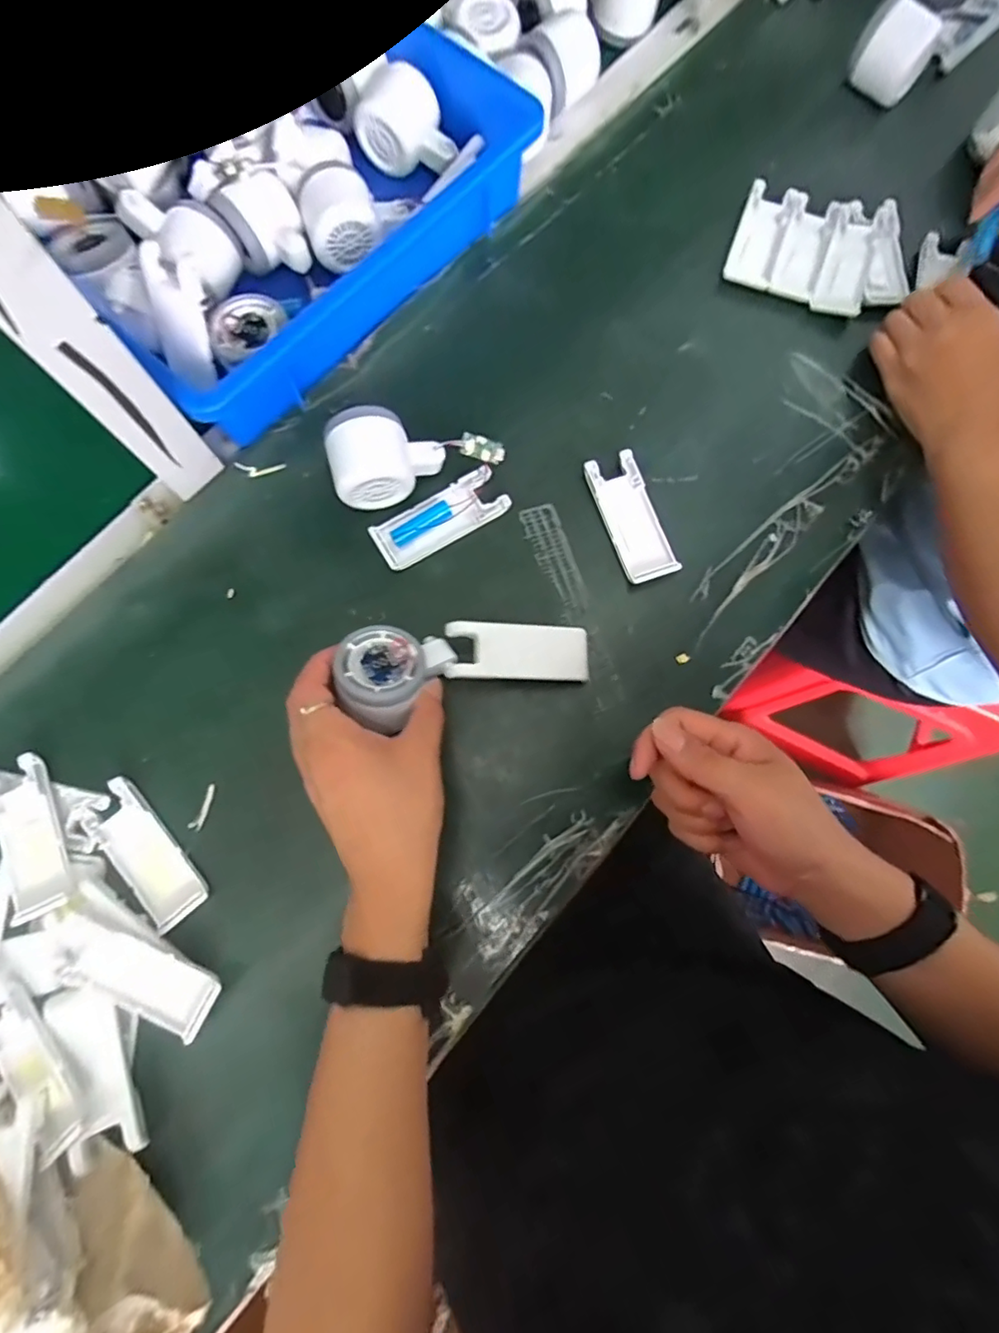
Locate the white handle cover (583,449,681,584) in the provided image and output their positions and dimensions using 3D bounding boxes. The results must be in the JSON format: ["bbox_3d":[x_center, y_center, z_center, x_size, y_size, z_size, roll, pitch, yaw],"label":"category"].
[{"bbox_3d":[0.100,-0.114,0.443,0.040,0.013,0.101,-19,77,-5],"label":"white handle cover"}]

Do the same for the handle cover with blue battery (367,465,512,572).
[{"bbox_3d":[-0.045,-0.112,0.443,0.102,0.014,0.040,-30,78,-7],"label":"handle cover with blue battery"}]

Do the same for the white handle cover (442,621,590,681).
[{"bbox_3d":[0.014,-0.010,0.405,0.100,0.007,0.038,2,93,-12],"label":"white handle cover"}]

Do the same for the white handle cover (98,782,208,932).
[{"bbox_3d":[-0.239,0.126,0.391,0.038,0.010,0.101,-38,79,-9],"label":"white handle cover"}]

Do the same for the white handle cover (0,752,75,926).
[{"bbox_3d":[-0.309,0.112,0.381,0.040,0.010,0.100,-23,77,-6],"label":"white handle cover"}]

